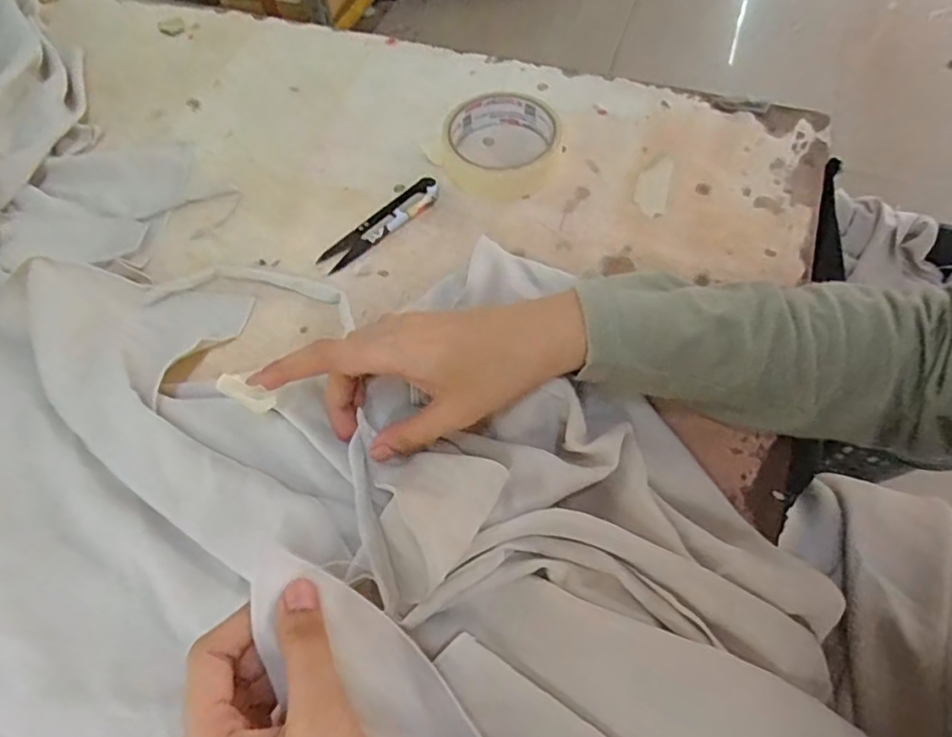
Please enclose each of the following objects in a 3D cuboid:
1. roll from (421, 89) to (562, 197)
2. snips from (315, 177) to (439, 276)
[{"bbox_3d":[0.016,-0.171,0.451,0.088,0.026,0.084,21,64,14],"label":"roll"},{"bbox_3d":[-0.068,-0.105,0.432,0.100,0.010,0.025,-40,67,-18],"label":"snips"}]

